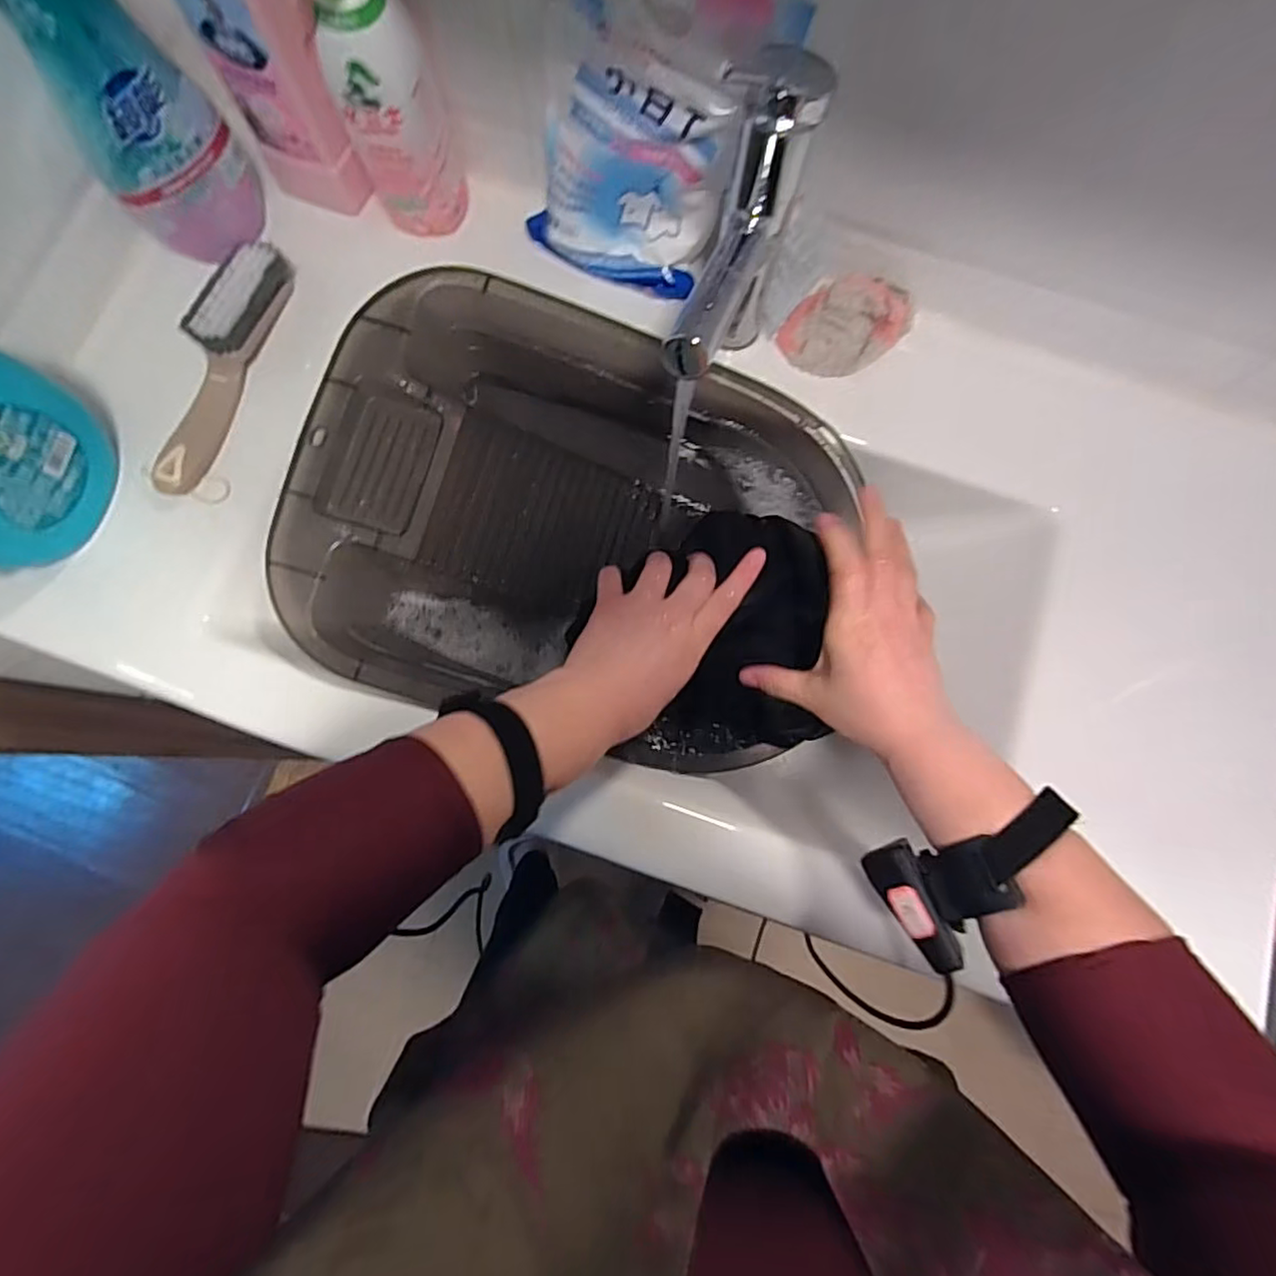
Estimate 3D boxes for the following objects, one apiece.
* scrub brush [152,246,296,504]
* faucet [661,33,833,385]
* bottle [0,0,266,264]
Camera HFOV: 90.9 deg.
[{"bbox_3d":[-0.334,-0.217,0.500,0.033,0.048,0.214,16,79,2],"label":"scrub brush"},{"bbox_3d":[0.055,-0.231,0.419,0.045,0.186,0.173,26,79,4],"label":"faucet"},{"bbox_3d":[-0.353,-0.371,0.424,0.094,0.219,0.054,-29,80,-6],"label":"bottle"}]

